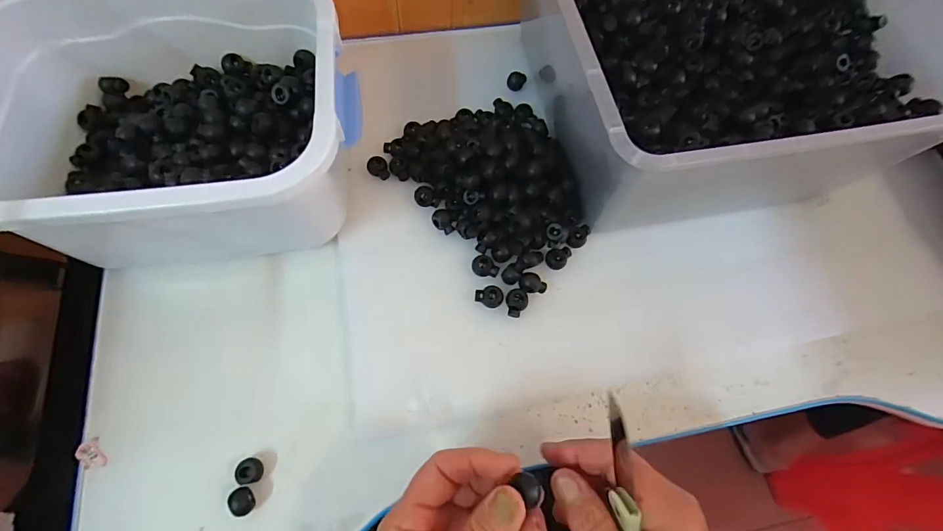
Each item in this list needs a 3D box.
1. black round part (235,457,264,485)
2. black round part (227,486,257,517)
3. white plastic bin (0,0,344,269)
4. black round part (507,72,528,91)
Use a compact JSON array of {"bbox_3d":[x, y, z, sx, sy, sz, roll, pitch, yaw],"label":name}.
[{"bbox_3d":[-0.153,0.142,0.309,0.015,0.011,0.016,1,68,-2],"label":"black round part"},{"bbox_3d":[-0.154,0.158,0.300,0.013,0.014,0.017,-10,69,-7],"label":"black round part"},{"bbox_3d":[-0.210,-0.091,0.333,0.250,0.125,0.191,-2,68,-4],"label":"white plastic bin"},{"bbox_3d":[0.044,-0.179,0.435,0.018,0.011,0.018,12,68,2],"label":"black round part"}]

